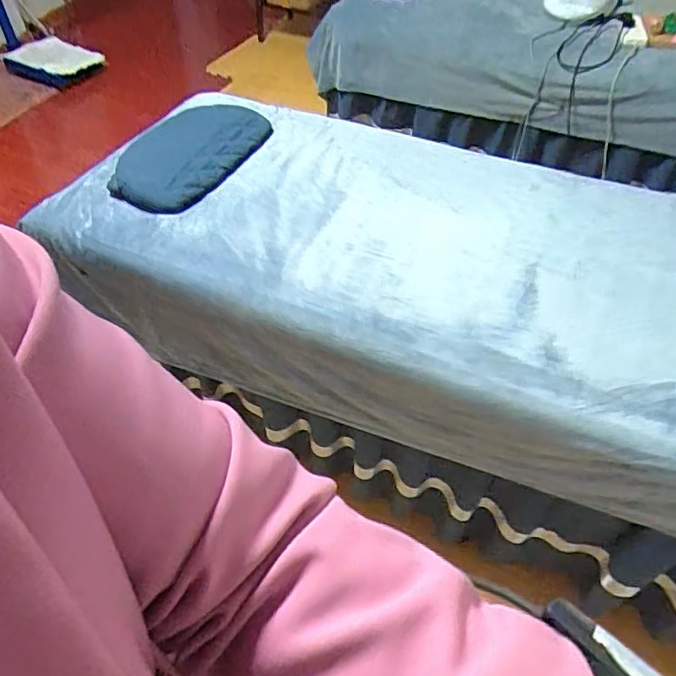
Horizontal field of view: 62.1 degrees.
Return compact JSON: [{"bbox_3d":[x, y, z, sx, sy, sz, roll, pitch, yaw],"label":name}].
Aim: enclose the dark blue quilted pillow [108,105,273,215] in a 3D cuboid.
[{"bbox_3d":[-0.322,-0.411,1.253,0.251,0.052,0.372,12,49,11],"label":"dark blue quilted pillow"}]

